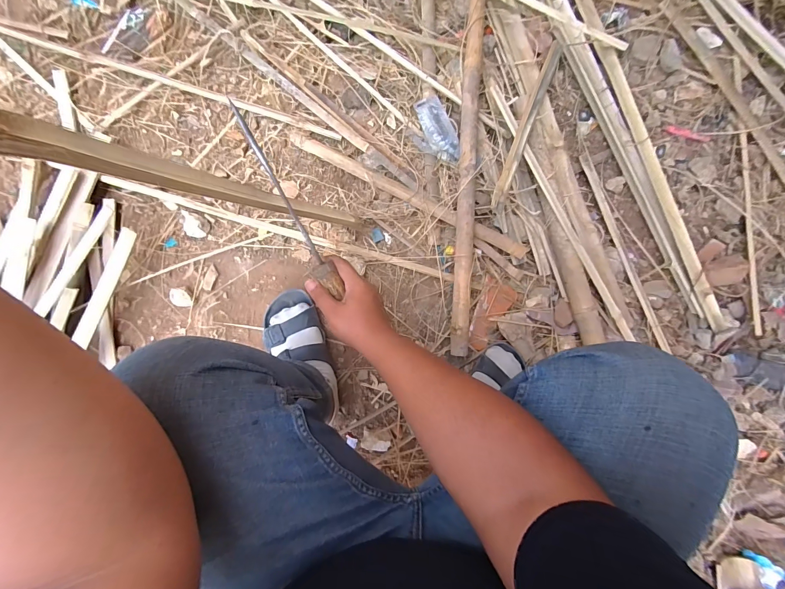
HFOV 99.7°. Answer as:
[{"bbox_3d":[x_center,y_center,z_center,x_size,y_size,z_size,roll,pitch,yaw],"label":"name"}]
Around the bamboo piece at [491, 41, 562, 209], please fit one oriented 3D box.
[{"bbox_3d":[0.265,-0.339,0.643,0.028,0.027,0.422,25,73,0],"label":"bamboo piece"}]

